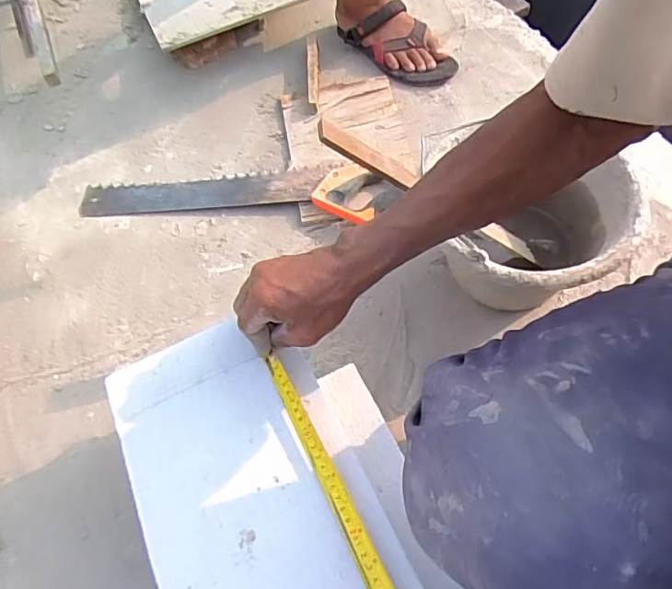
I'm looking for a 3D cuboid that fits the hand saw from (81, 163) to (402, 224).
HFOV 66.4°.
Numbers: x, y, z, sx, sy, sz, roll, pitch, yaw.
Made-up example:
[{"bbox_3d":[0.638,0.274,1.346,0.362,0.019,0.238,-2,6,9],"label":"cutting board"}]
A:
[{"bbox_3d":[-0.169,-0.173,0.840,0.529,0.047,0.113,4,59,8],"label":"hand saw"}]

